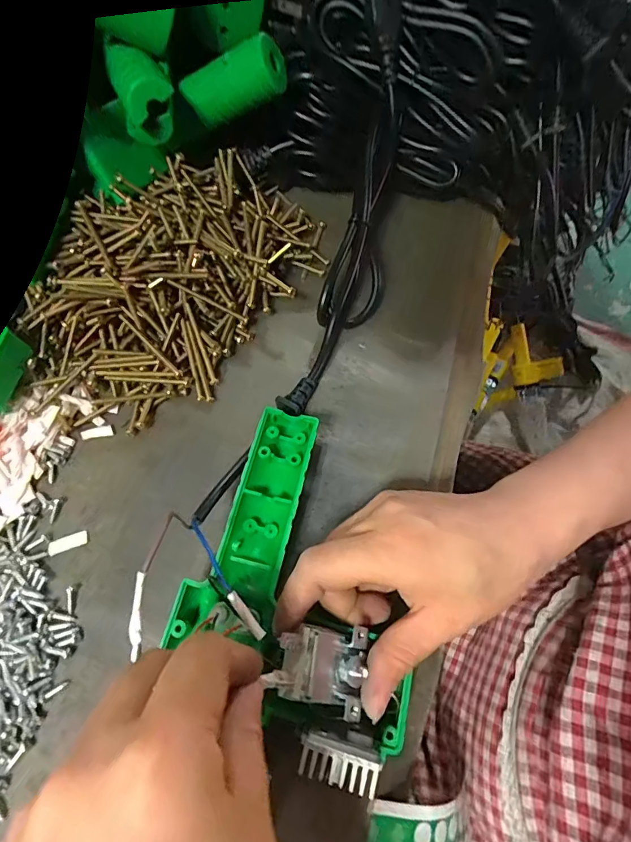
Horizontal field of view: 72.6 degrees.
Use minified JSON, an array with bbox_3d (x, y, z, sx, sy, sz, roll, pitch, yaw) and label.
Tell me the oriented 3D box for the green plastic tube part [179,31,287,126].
[{"bbox_3d":[-0.056,-0.226,0.287,0.069,0.030,0.024,-9,64,21],"label":"green plastic tube part"}]

